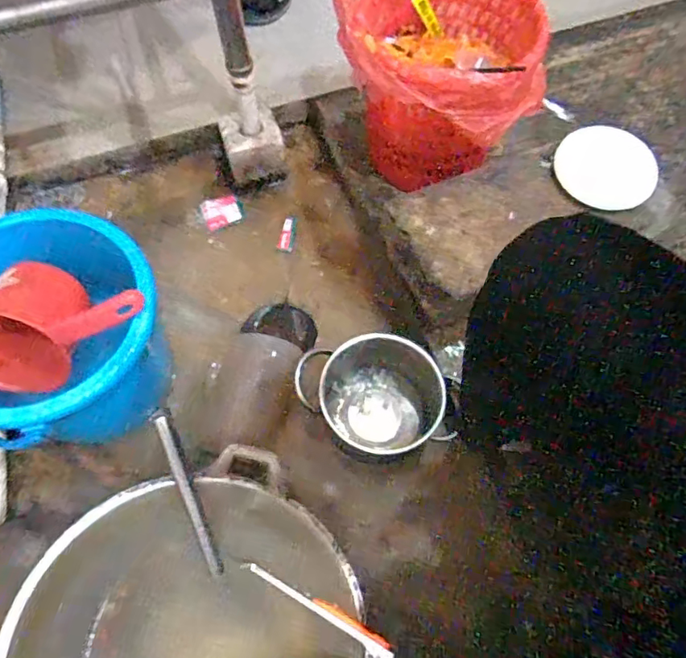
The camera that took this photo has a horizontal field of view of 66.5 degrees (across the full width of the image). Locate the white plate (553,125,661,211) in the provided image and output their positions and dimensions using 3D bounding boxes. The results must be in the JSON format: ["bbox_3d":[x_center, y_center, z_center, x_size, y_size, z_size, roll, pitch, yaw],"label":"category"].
[{"bbox_3d":[0.390,-0.242,0.770,0.139,0.033,0.129,0,64,0],"label":"white plate"}]

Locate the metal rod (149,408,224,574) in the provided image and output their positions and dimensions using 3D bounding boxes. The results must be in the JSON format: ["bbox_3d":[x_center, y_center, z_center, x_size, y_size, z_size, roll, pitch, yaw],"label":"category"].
[{"bbox_3d":[-0.195,0.204,0.657,0.020,0.019,0.224,-18,100,-8],"label":"metal rod"}]

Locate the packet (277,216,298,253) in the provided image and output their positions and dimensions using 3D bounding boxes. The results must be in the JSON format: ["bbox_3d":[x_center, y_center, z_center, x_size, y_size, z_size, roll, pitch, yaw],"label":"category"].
[{"bbox_3d":[-0.099,-0.174,0.945,0.026,0.005,0.070,7,64,4],"label":"packet"}]

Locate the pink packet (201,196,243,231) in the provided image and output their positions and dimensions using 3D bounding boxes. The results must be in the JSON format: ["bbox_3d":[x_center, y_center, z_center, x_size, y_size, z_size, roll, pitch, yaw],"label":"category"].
[{"bbox_3d":[-0.218,-0.213,0.957,0.070,0.011,0.062,-18,65,-8],"label":"pink packet"}]

